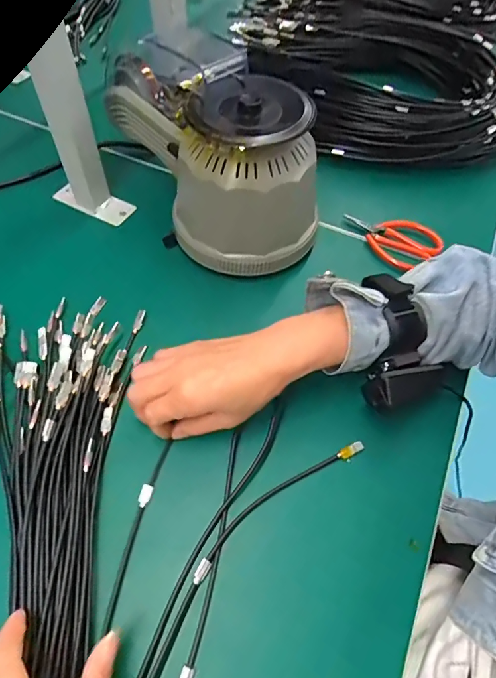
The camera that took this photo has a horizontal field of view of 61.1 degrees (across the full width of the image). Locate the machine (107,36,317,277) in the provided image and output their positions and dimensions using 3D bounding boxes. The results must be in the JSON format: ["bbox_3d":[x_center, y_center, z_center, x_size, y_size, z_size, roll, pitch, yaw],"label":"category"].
[{"bbox_3d":[-0.035,-0.207,0.458,0.151,0.153,0.274,-24,62,-17],"label":"machine"}]

